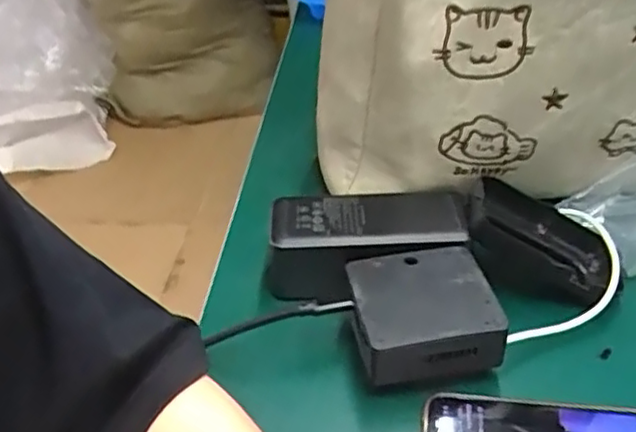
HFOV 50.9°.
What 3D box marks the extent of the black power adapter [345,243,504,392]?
[{"bbox_3d":[0.059,0.062,0.391,0.076,0.046,0.070,-8,35,-7],"label":"black power adapter"}]

